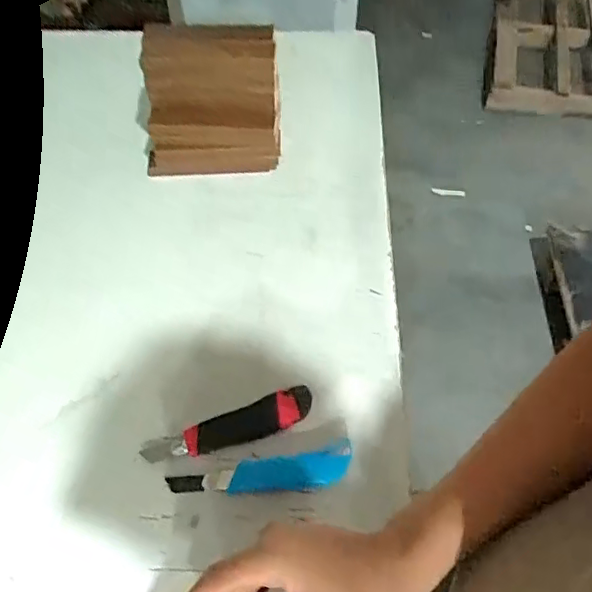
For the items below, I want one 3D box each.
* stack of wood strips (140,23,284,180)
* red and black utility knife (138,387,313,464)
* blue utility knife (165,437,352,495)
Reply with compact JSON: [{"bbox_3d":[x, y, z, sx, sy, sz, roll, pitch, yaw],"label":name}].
[{"bbox_3d":[-0.109,-0.247,0.756,0.169,0.186,0.041,-1,30,-2],"label":"stack of wood strips"},{"bbox_3d":[-0.068,0.136,0.604,0.179,0.016,0.039,-16,58,-11],"label":"red and black utility knife"},{"bbox_3d":[-0.034,0.177,0.573,0.180,0.026,0.044,-10,57,-7],"label":"blue utility knife"}]

